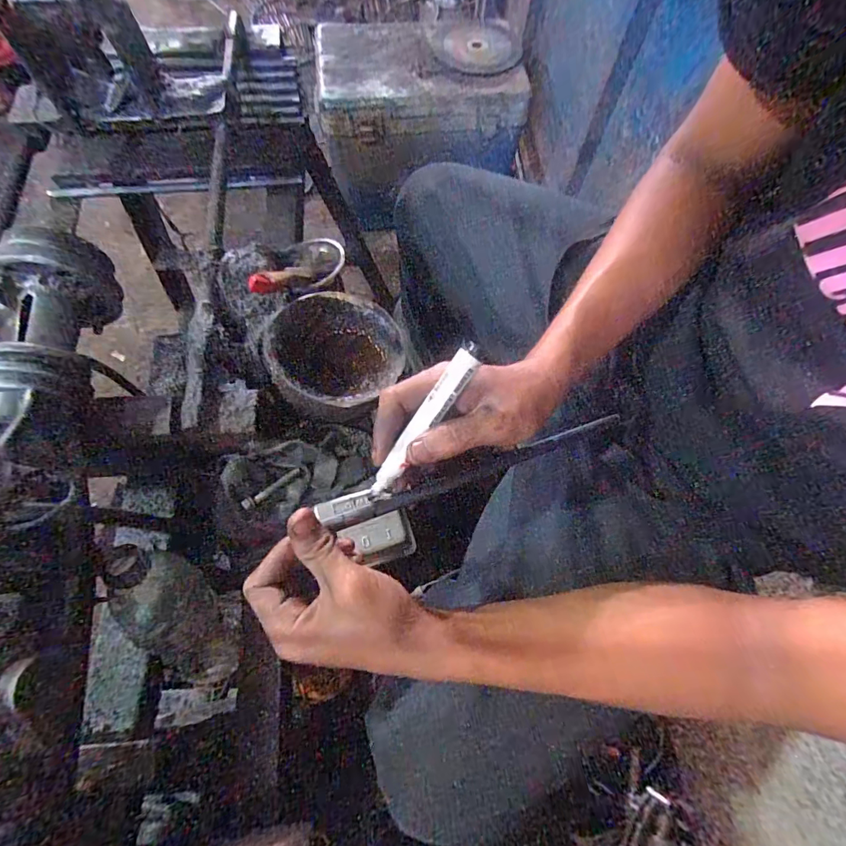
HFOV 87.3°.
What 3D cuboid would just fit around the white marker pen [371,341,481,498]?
[{"bbox_3d":[0.000,0.001,0.296,0.016,0.011,0.121,38,105,12],"label":"white marker pen"}]

